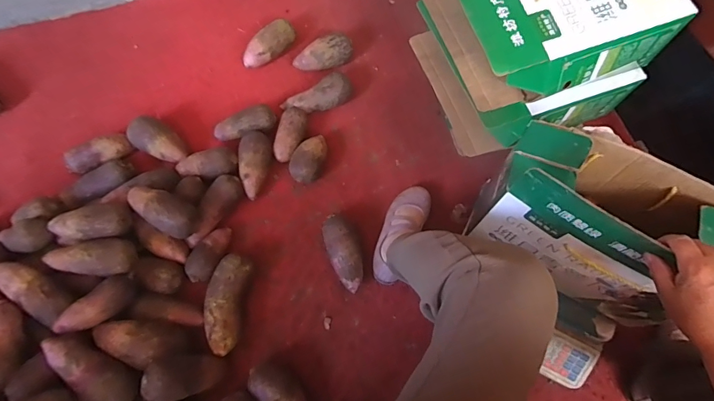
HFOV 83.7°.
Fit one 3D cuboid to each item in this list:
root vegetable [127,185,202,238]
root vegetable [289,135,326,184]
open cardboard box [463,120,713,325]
[{"bbox_3d":[-0.411,0.015,0.847,0.147,0.060,0.080,29,70,11],"label":"root vegetable"},{"bbox_3d":[-0.117,-0.100,0.985,0.077,0.067,0.130,12,67,4],"label":"root vegetable"},{"bbox_3d":[0.390,0.023,0.587,0.346,0.223,0.186,34,71,13],"label":"open cardboard box"}]

